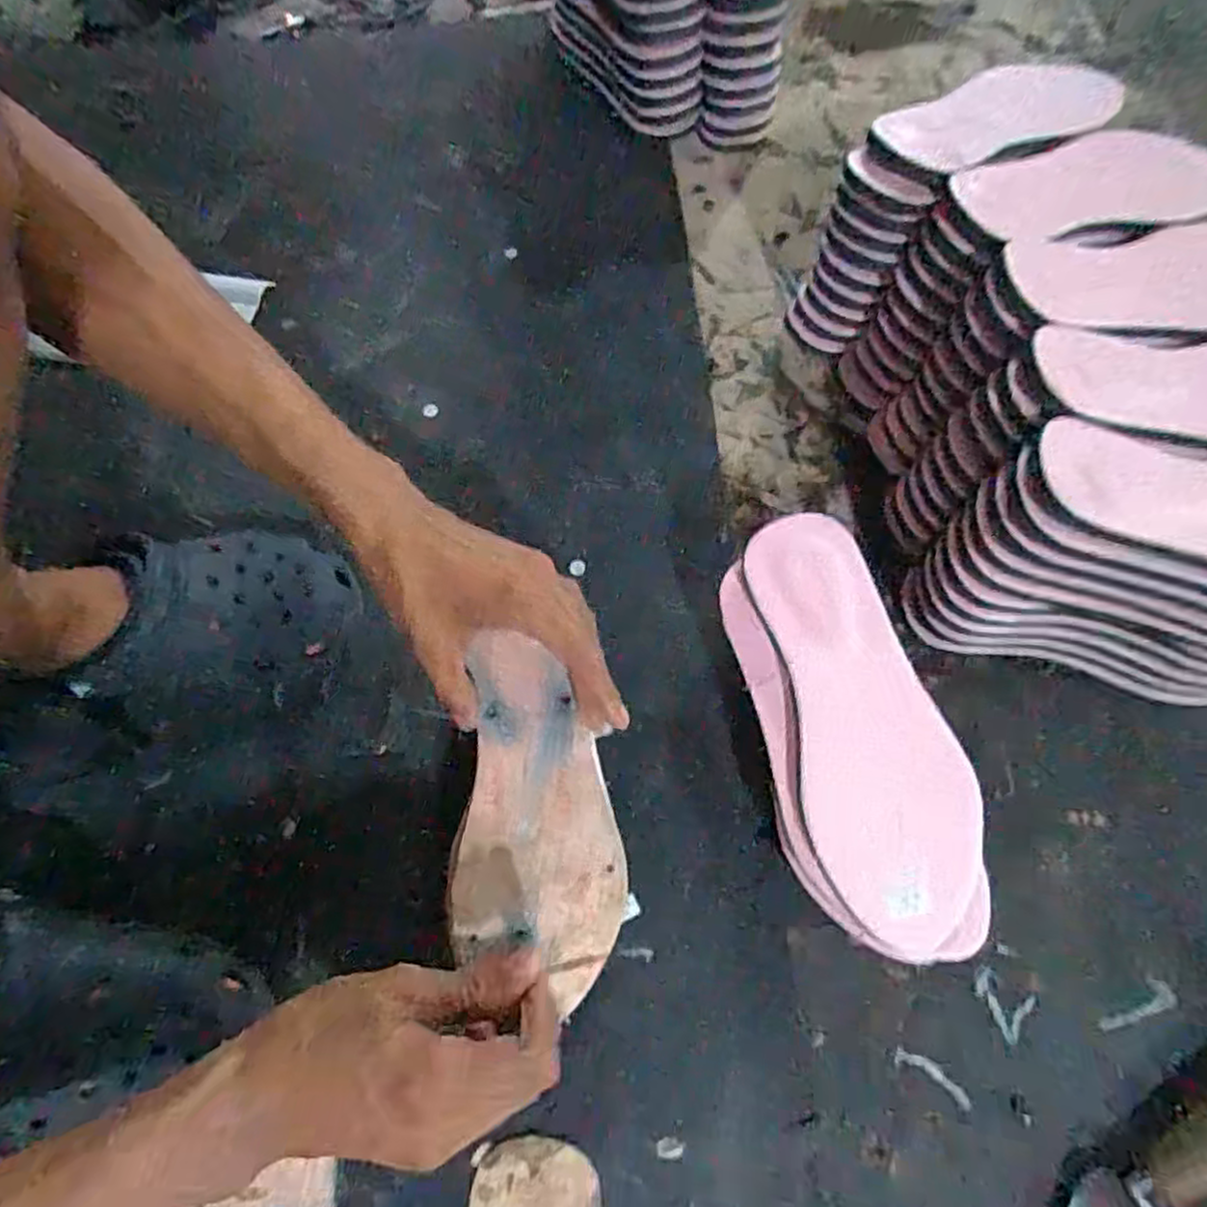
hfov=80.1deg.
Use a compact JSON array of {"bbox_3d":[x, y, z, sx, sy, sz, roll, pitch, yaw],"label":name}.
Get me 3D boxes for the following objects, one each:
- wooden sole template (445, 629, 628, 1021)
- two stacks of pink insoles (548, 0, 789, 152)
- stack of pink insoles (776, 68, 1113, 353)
[{"bbox_3d":[-0.043,0.115,0.408,0.095,0.012,0.192,-7,71,-5],"label":"wooden sole template"},{"bbox_3d":[0.053,-0.612,0.703,0.202,0.160,0.285,-5,70,-1],"label":"two stacks of pink insoles"},{"bbox_3d":[0.277,-0.327,0.587,0.242,0.156,0.090,-29,70,-13],"label":"stack of pink insoles"}]

